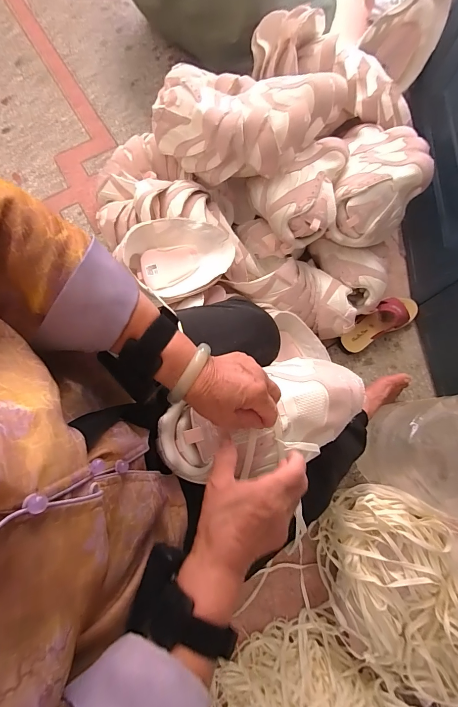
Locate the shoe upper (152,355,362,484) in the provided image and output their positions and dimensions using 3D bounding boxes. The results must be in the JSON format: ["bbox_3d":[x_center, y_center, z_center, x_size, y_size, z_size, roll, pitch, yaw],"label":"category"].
[{"bbox_3d":[0.042,0.078,0.409,0.255,0.069,0.116,-18,77,-5],"label":"shoe upper"}]

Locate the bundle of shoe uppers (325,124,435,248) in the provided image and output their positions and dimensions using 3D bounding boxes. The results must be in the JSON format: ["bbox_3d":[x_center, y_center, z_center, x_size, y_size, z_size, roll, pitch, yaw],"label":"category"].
[{"bbox_3d":[0.332,-0.378,0.719,0.178,0.115,0.275,19,76,3],"label":"bundle of shoe uppers"}]

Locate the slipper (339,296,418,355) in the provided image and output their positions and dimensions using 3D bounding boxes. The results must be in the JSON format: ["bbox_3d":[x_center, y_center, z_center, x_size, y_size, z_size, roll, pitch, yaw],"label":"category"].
[{"bbox_3d":[0.382,-0.082,0.824,0.226,0.061,0.079,-28,79,-8],"label":"slipper"}]

